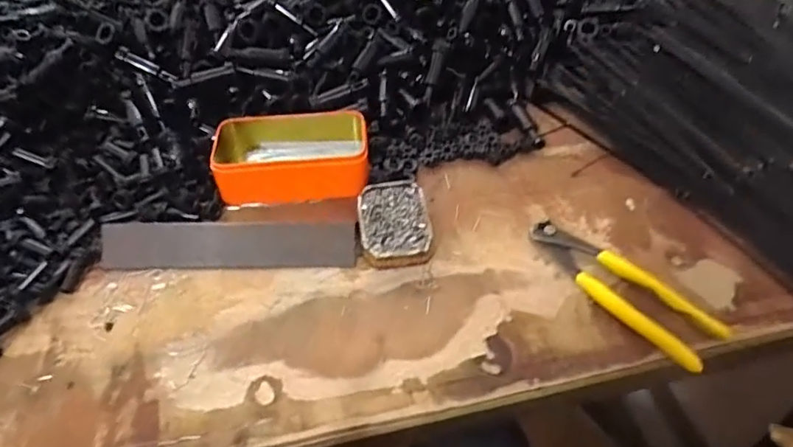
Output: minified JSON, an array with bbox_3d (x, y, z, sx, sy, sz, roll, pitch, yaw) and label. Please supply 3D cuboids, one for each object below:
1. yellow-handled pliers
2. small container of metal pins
[{"bbox_3d":[0.180,0.048,0.447,0.046,0.014,0.163,-31,53,-25],"label":"yellow-handled pliers"},{"bbox_3d":[-0.002,0.001,0.493,0.061,0.021,0.088,-6,47,-5],"label":"small container of metal pins"}]

